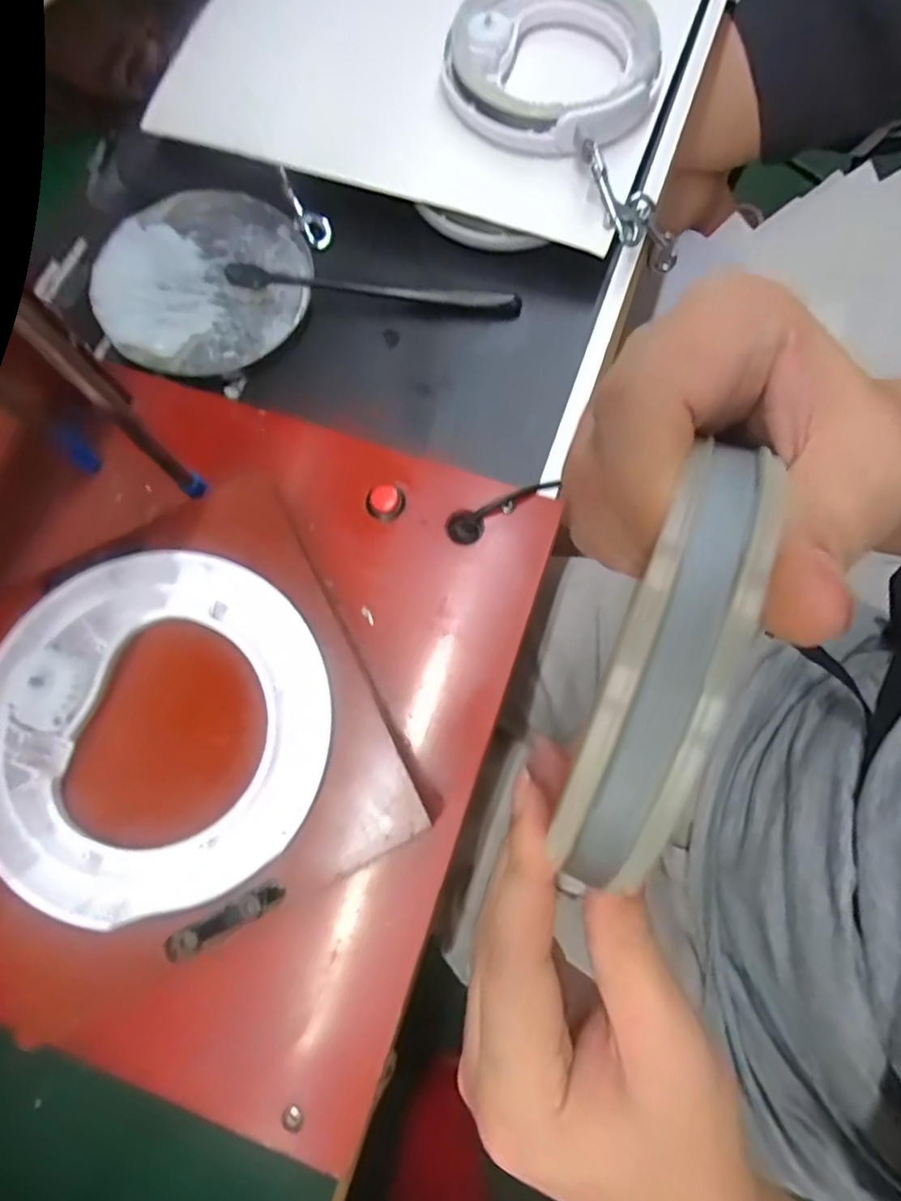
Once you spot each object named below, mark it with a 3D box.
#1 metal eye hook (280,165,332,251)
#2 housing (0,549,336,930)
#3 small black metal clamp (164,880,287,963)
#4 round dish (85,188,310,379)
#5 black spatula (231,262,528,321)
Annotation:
[{"bbox_3d":[-0.092,-0.247,0.364,0.018,0.008,0.047,-37,104,-8],"label":"metal eye hook"},{"bbox_3d":[-0.115,0.045,0.216,0.135,0.012,0.128,-1,75,2],"label":"housing"},{"bbox_3d":[-0.080,0.114,0.207,0.043,0.007,0.009,-29,76,-6],"label":"small black metal clamp"},{"bbox_3d":[-0.151,-0.196,0.352,0.121,0.015,0.120,-1,75,2],"label":"round dish"},{"bbox_3d":[-0.045,-0.186,0.344,0.173,0.020,0.012,4,75,3],"label":"black spatula"}]

